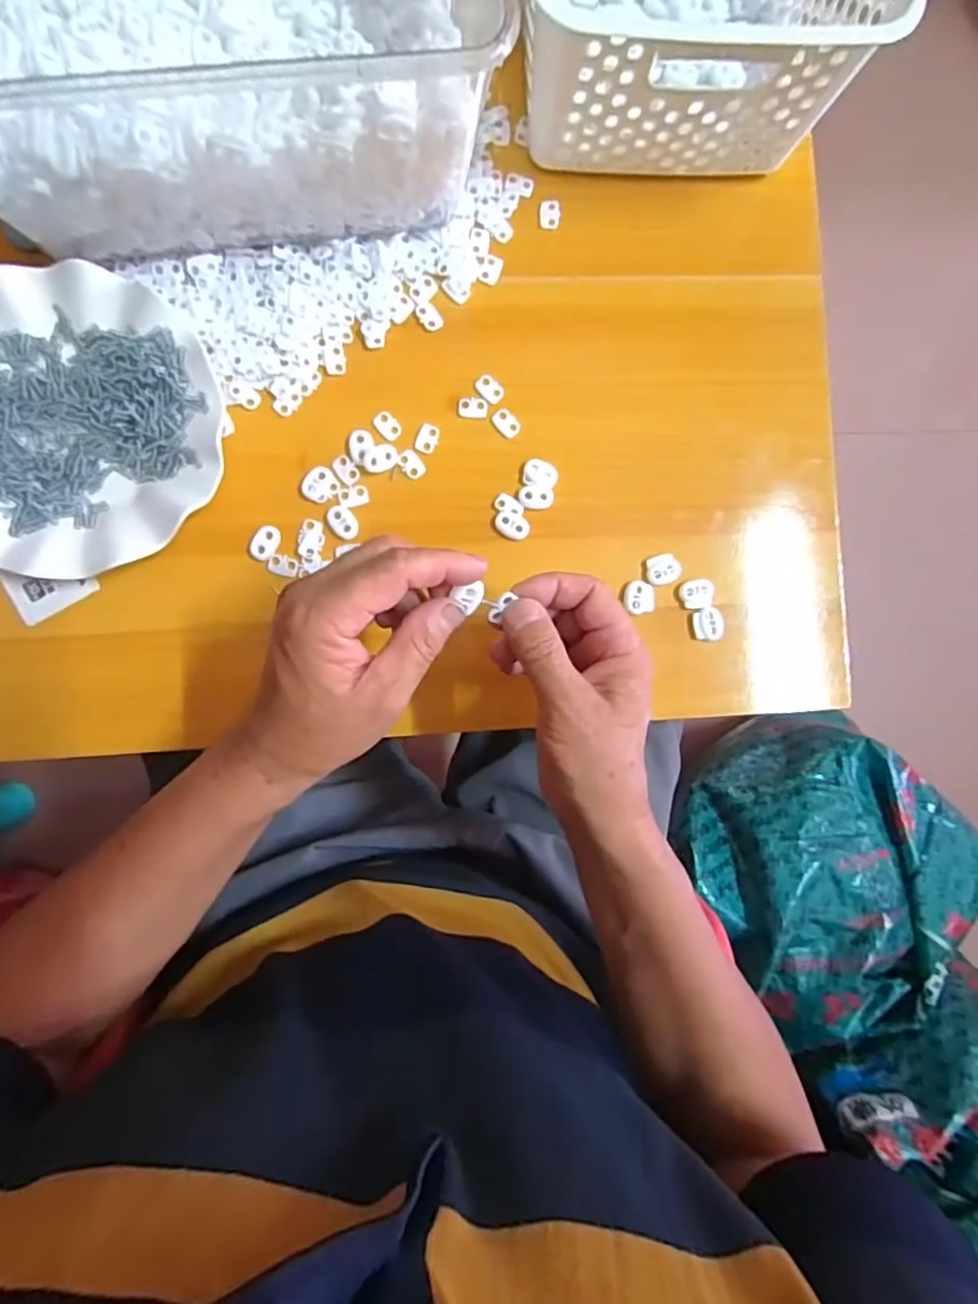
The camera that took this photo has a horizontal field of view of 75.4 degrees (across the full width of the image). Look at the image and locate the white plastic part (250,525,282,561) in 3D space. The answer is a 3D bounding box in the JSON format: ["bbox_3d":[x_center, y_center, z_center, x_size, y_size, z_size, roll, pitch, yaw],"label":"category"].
[{"bbox_3d":[-0.142,-0.069,0.401,0.013,0.004,0.023,29,86,-3],"label":"white plastic part"}]

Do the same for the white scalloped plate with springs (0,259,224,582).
[{"bbox_3d":[-0.255,-0.137,0.382,0.177,0.018,0.178,0,88,-5],"label":"white scalloped plate with springs"}]

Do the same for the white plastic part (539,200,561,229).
[{"bbox_3d":[0.041,-0.293,0.423,0.014,0.004,0.021,1,88,-5],"label":"white plastic part"}]

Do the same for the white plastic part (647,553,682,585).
[{"bbox_3d":[0.115,-0.055,0.420,0.022,0.010,0.020,-20,90,-5],"label":"white plastic part"}]

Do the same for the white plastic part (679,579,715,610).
[{"bbox_3d":[0.137,-0.038,0.417,0.021,0.006,0.020,-14,89,-5],"label":"white plastic part"}]

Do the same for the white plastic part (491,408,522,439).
[{"bbox_3d":[0.012,-0.151,0.417,0.019,0.004,0.014,43,85,-2],"label":"white plastic part"}]

